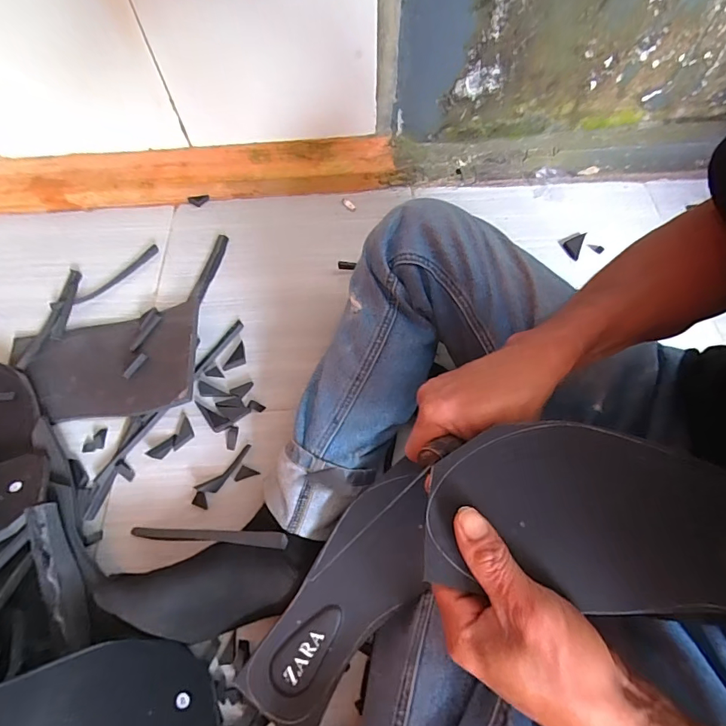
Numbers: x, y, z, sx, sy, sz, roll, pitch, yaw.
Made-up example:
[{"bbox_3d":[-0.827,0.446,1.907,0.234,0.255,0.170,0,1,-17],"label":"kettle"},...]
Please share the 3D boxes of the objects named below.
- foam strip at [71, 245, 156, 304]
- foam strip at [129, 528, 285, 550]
[{"bbox_3d":[-0.372,-0.133,0.651,0.021,0.006,0.144,40,69,20],"label":"foam strip"},{"bbox_3d":[-0.166,0.181,0.447,0.197,0.011,0.014,-7,59,22],"label":"foam strip"}]

